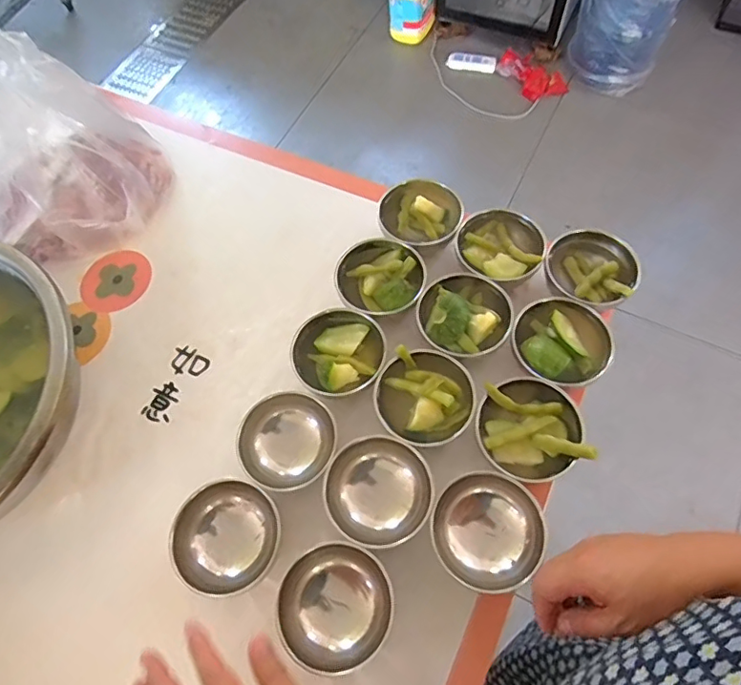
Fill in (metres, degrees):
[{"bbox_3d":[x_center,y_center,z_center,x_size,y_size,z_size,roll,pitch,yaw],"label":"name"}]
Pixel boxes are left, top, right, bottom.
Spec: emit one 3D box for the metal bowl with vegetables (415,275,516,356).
[{"bbox_3d":[0.111,-0.028,0.632,0.107,0.043,0.106,-1,66,3],"label":"metal bowl with vegetables"}]

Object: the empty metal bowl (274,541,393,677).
[{"bbox_3d":[-0.032,0.254,0.508,0.103,0.051,0.106,-1,66,3],"label":"empty metal bowl"}]

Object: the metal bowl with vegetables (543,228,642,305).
[{"bbox_3d":[0.272,-0.092,0.654,0.105,0.045,0.101,-1,66,3],"label":"metal bowl with vegetables"}]

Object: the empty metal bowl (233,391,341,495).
[{"bbox_3d":[-0.088,0.111,0.579,0.099,0.052,0.103,-1,66,3],"label":"empty metal bowl"}]

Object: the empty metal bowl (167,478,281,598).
[{"bbox_3d":[-0.143,0.200,0.539,0.100,0.064,0.105,-1,66,3],"label":"empty metal bowl"}]

